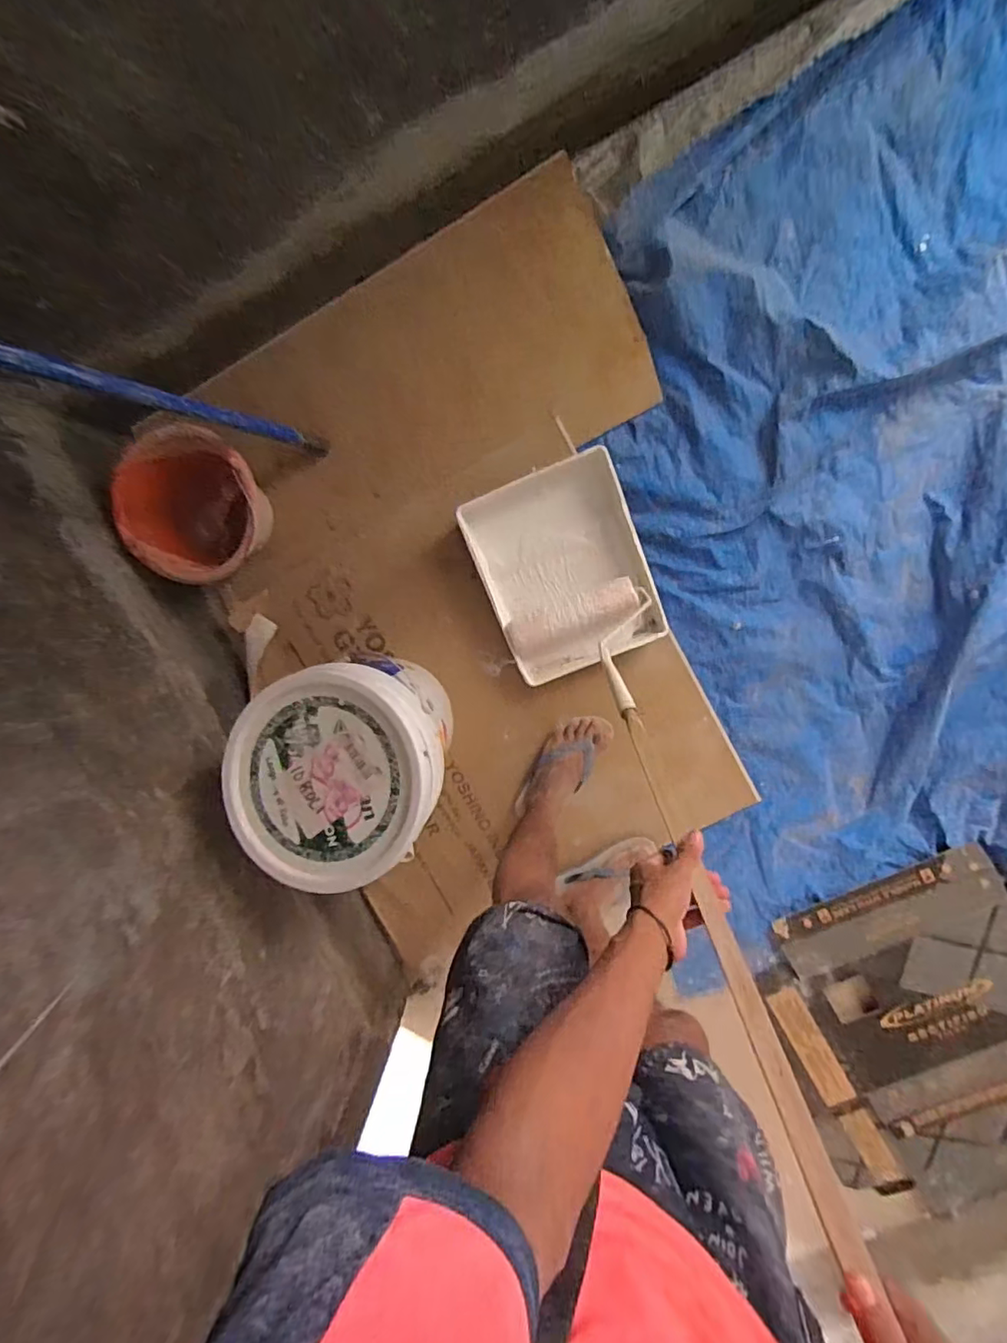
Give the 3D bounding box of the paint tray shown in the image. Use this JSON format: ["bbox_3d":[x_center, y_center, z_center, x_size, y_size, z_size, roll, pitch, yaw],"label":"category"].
[{"bbox_3d":[0.111,-0.177,1.036,0.284,0.081,0.354,-21,95,8],"label":"paint tray"}]

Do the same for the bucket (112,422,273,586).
[{"bbox_3d":[-0.542,-0.294,1.016,0.241,0.138,0.229,1,98,5],"label":"bucket"}]

